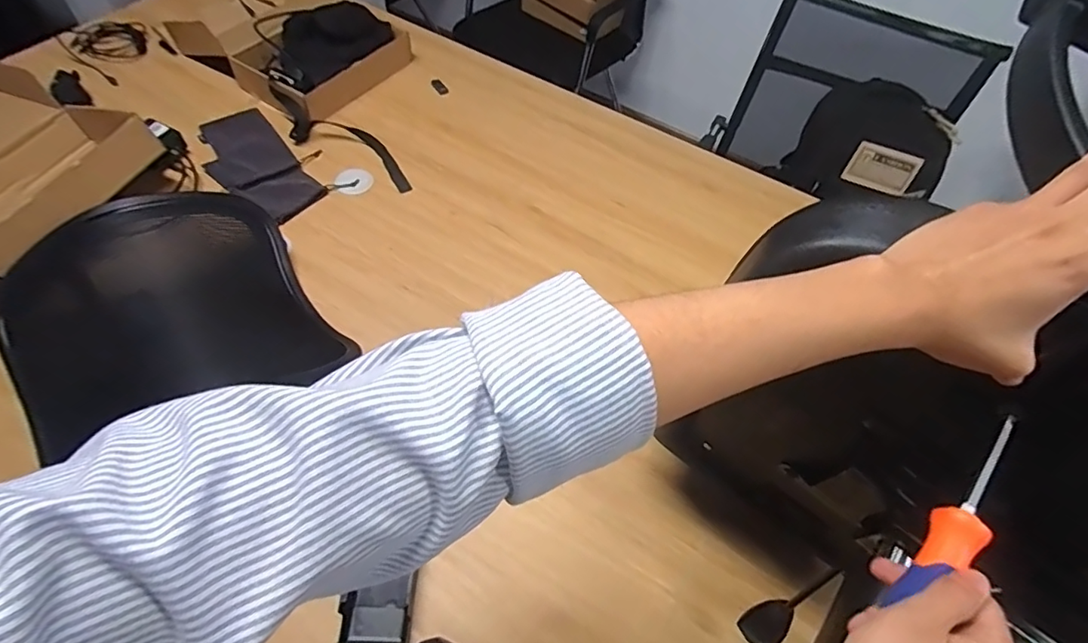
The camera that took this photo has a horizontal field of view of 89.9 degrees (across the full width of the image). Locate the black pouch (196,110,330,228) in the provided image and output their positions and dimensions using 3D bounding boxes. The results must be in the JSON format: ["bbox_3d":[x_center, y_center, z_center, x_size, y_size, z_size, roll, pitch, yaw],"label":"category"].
[{"bbox_3d":[-0.526,-0.288,0.989,0.135,0.031,0.309,-35,67,-21],"label":"black pouch"}]

